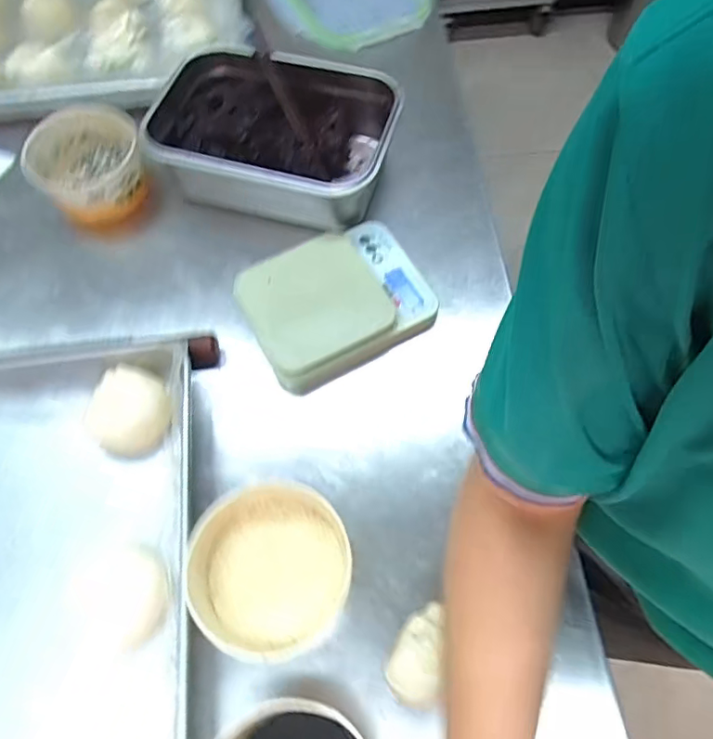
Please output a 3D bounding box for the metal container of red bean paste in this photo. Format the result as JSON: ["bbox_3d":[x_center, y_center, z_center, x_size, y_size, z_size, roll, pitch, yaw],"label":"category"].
[{"bbox_3d":[-0.097,-0.282,0.667,0.285,0.107,0.204,16,66,10],"label":"metal container of red bean paste"}]

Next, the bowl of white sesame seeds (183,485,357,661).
[{"bbox_3d":[-0.069,0.168,0.456,0.129,0.070,0.127,-1,64,2],"label":"bowl of white sesame seeds"}]

